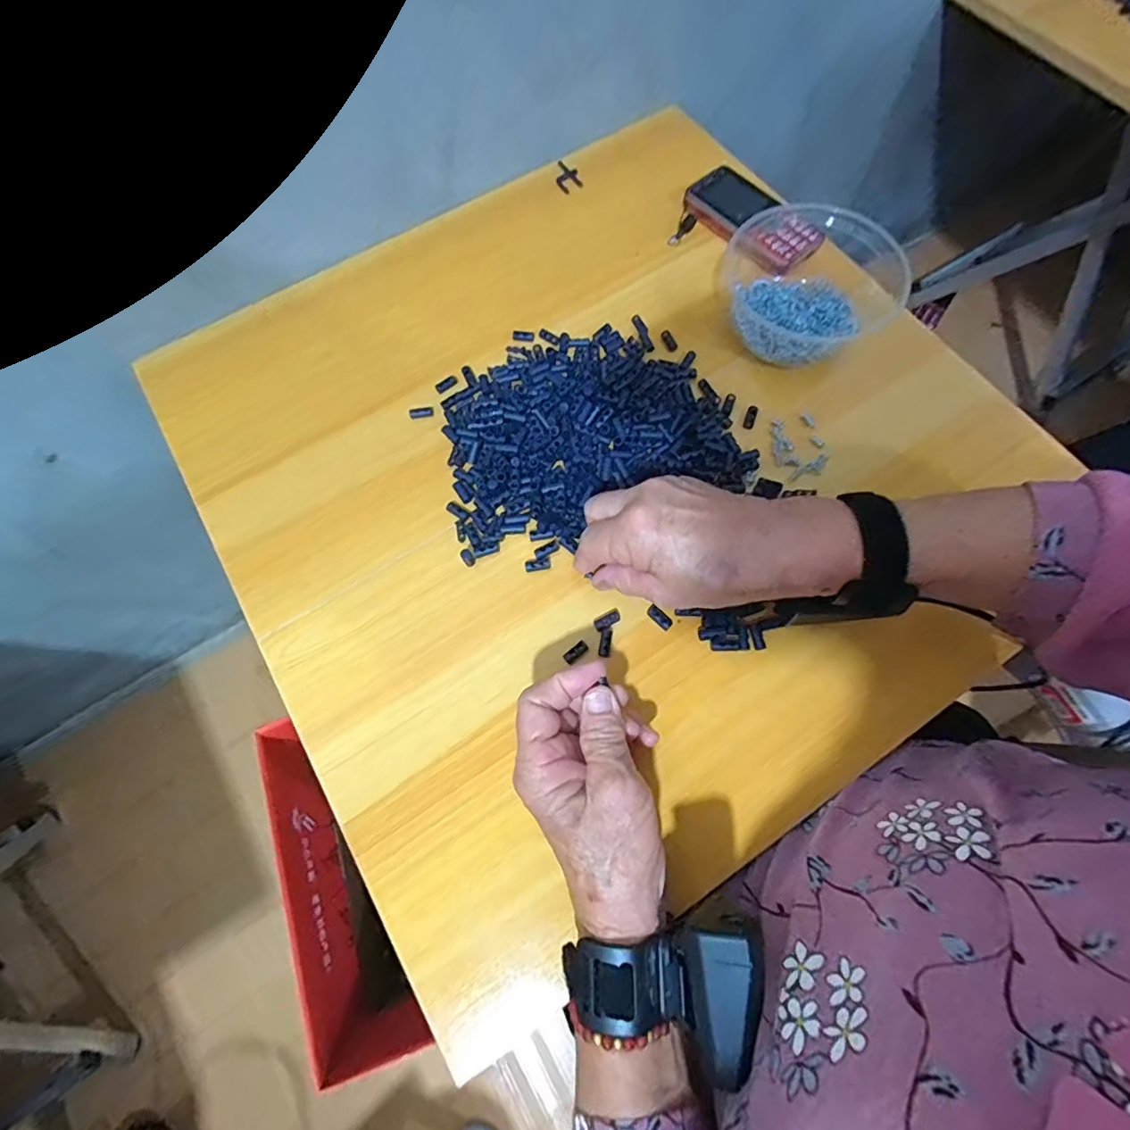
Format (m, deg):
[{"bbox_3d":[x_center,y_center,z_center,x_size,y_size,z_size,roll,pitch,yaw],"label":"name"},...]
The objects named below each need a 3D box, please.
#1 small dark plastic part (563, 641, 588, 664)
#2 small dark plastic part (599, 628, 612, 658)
[{"bbox_3d":[0.008,0.061,0.361,0.018,0.006,0.008,-37,74,-9],"label":"small dark plastic part"},{"bbox_3d":[0.029,0.055,0.363,0.008,0.004,0.020,7,72,5],"label":"small dark plastic part"}]

